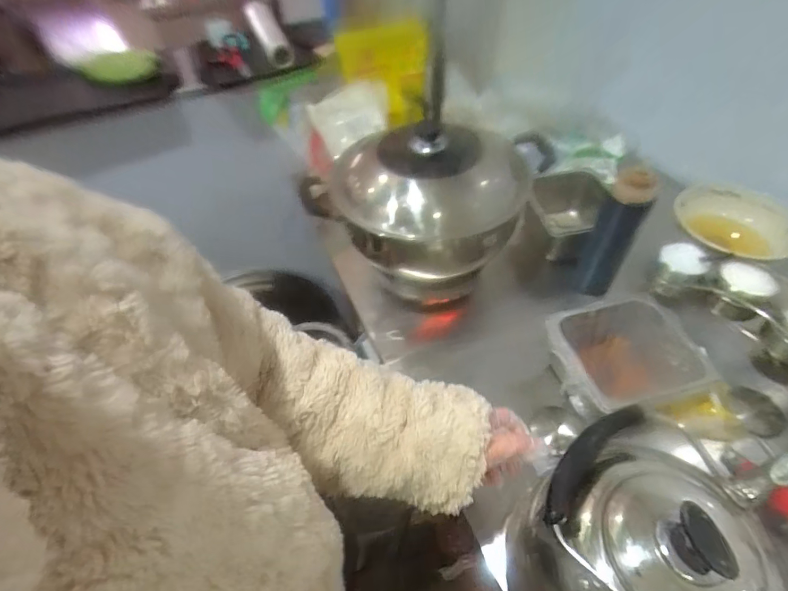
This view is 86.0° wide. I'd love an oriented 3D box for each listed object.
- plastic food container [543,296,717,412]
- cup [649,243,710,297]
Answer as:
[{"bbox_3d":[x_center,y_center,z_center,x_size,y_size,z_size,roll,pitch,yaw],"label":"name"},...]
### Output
[{"bbox_3d":[0.316,0.079,0.580,0.184,0.061,0.156,-11,49,-6],"label":"plastic food container"},{"bbox_3d":[0.470,-0.042,0.704,0.076,0.072,0.064,30,57,27],"label":"cup"}]

